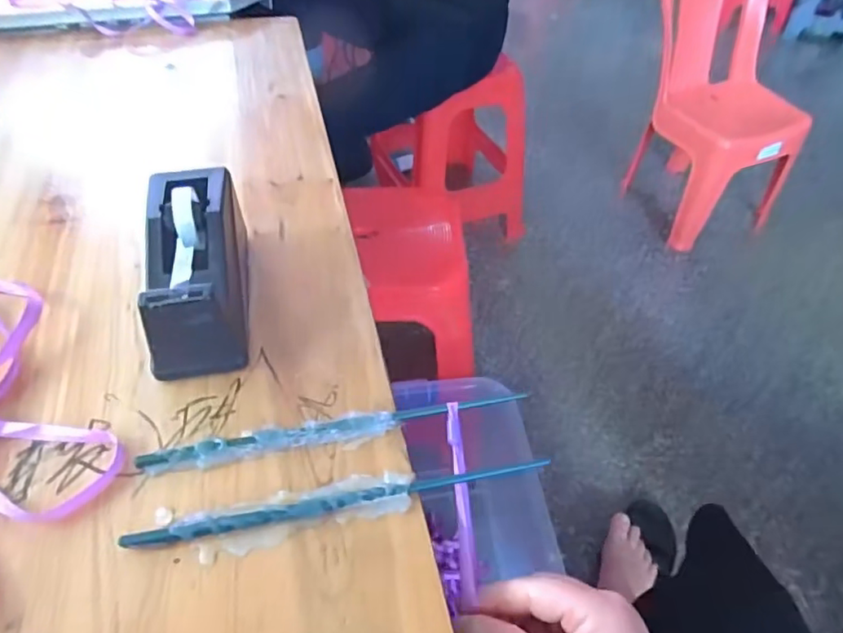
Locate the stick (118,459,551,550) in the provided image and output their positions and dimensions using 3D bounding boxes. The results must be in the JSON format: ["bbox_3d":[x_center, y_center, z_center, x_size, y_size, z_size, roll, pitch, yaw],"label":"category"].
[{"bbox_3d":[-0.042,0.102,0.319,0.234,0.005,0.011,-8,48,-9],"label":"stick"}]

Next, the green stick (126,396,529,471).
[{"bbox_3d":[-0.050,0.068,0.351,0.234,0.009,0.009,-9,48,-10],"label":"green stick"}]

